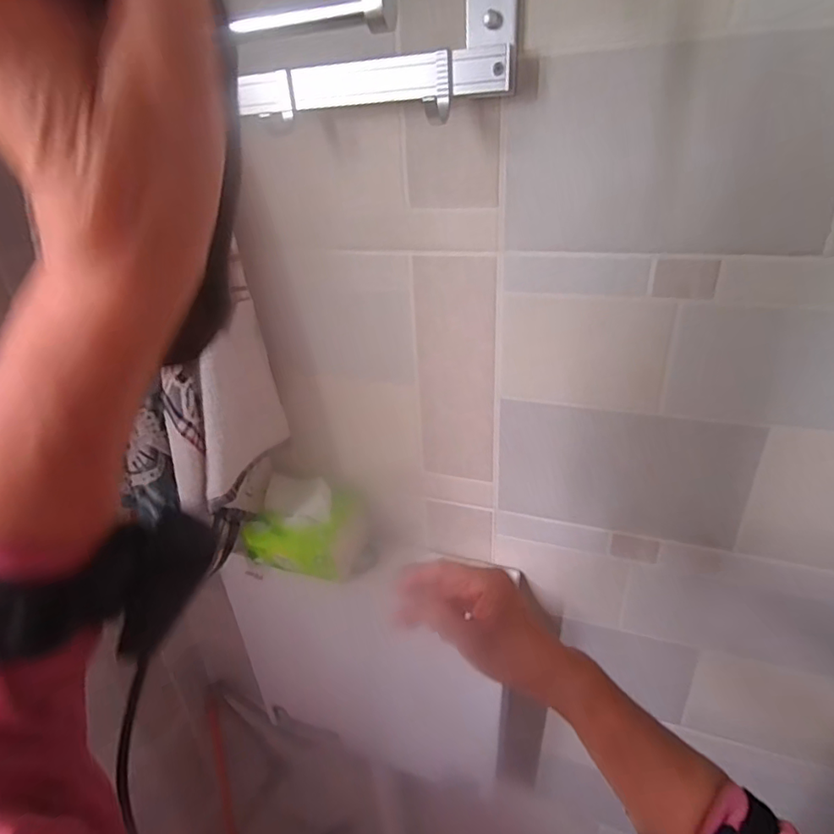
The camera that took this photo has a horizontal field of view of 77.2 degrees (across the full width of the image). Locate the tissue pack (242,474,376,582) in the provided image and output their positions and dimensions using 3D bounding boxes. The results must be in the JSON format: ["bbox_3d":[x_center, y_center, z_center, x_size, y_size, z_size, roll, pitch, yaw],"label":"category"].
[{"bbox_3d":[-0.138,0.140,0.664,0.156,0.110,0.097,3,29,13],"label":"tissue pack"}]

